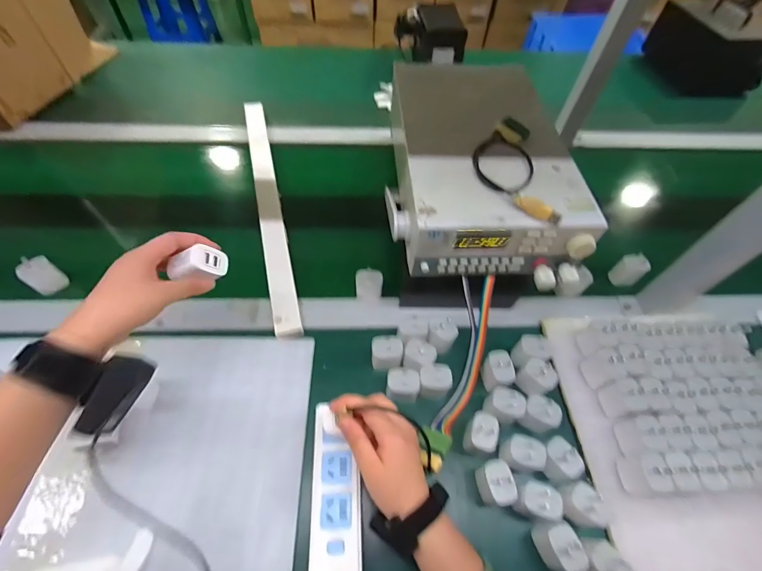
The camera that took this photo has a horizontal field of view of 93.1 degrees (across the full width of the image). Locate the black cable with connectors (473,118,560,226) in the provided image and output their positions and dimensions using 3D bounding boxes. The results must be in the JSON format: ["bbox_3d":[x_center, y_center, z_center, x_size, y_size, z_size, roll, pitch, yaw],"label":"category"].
[{"bbox_3d":[0.158,-0.151,0.445,0.083,0.021,0.184,3,56,-1],"label":"black cable with connectors"}]

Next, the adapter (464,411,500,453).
[{"bbox_3d":[0.122,0.183,0.443,0.034,0.055,0.048,12,57,5],"label":"adapter"}]

